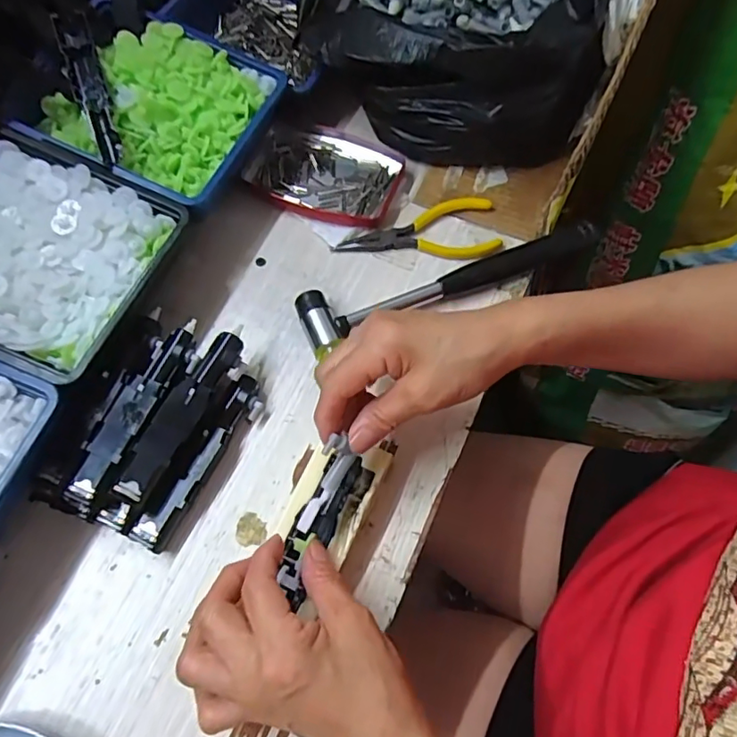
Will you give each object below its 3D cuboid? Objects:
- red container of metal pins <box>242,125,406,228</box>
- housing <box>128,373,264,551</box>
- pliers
[{"bbox_3d":[-0.041,-0.159,0.443,0.127,0.015,0.084,16,67,7],"label":"red container of metal pins"},{"bbox_3d":[-0.104,0.058,0.346,0.024,0.021,0.118,28,69,12],"label":"housing"},{"bbox_3d":[0.038,-0.110,0.419,0.123,0.009,0.050,3,66,1],"label":"pliers"}]

